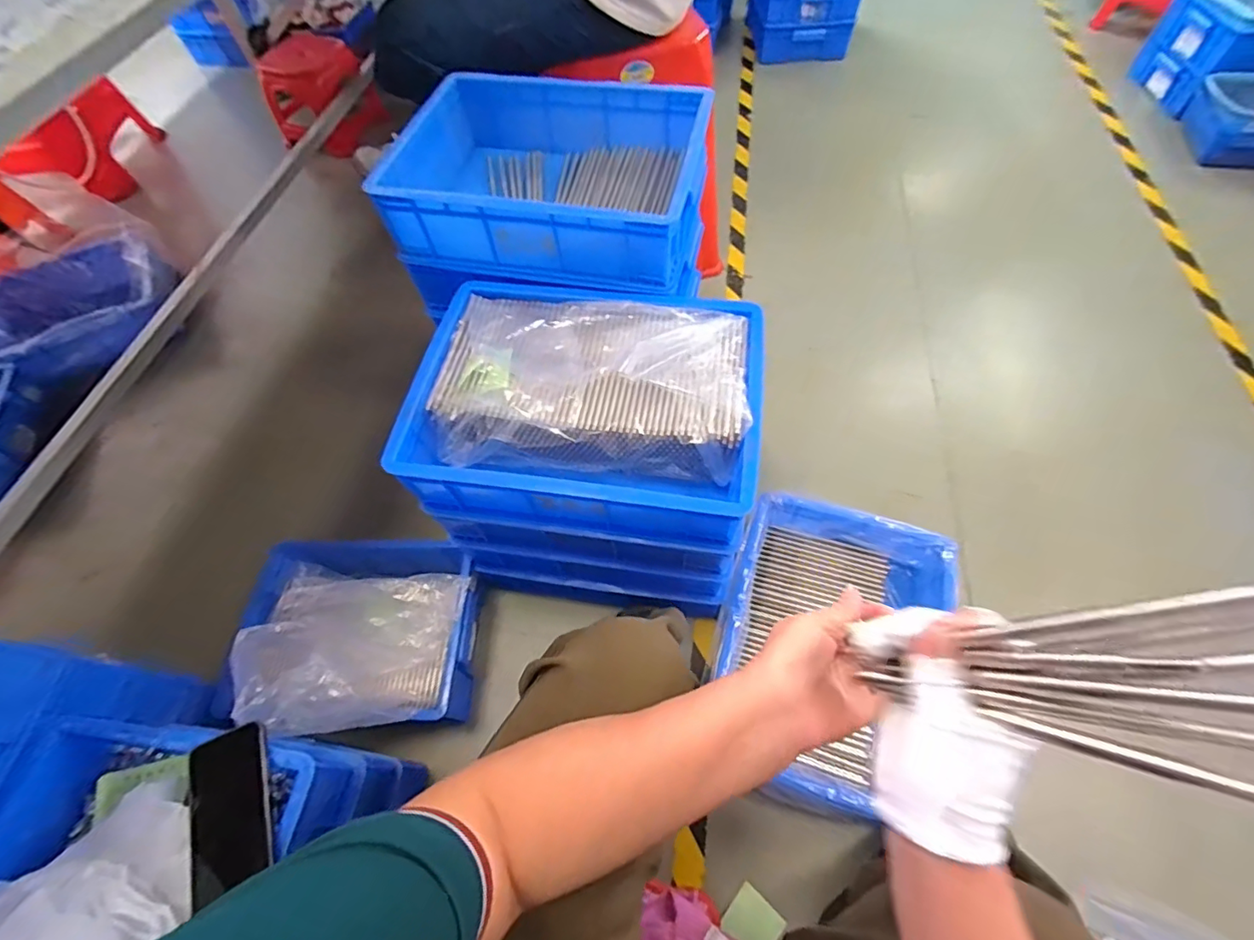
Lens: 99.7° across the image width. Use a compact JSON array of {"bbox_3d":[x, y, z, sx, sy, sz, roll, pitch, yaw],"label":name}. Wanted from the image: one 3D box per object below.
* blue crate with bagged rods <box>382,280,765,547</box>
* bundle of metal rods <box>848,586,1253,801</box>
[{"bbox_3d":[-0.046,-0.087,0.673,0.410,0.121,0.311,7,61,7],"label":"blue crate with bagged rods"},{"bbox_3d":[0.210,0.095,0.250,0.017,0.199,0.088,-6,87,-39],"label":"bundle of metal rods"}]

